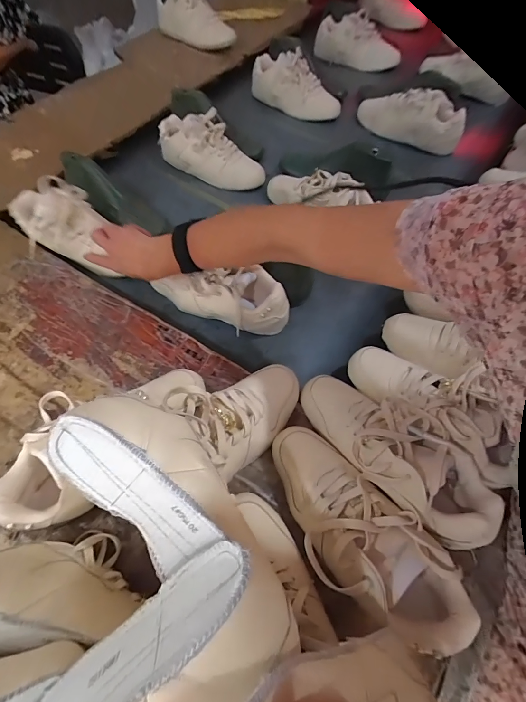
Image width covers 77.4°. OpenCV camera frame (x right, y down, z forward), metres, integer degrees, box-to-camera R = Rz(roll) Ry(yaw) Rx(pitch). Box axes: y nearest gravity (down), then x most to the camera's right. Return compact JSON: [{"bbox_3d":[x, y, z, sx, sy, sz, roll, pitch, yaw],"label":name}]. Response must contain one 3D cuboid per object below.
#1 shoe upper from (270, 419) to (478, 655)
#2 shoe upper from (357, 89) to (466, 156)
[{"bbox_3d":[0.096,0.187,0.344,0.109,0.064,0.246,-40,71,-17],"label":"shoe upper"},{"bbox_3d":[0.343,-0.538,0.781,0.238,0.096,0.082,14,65,7],"label":"shoe upper"}]

